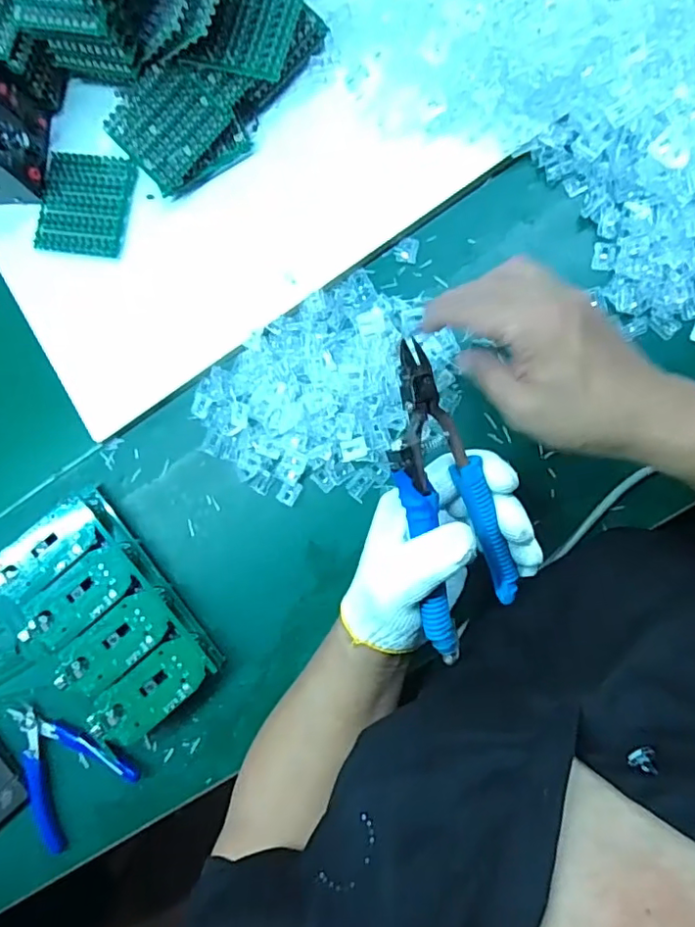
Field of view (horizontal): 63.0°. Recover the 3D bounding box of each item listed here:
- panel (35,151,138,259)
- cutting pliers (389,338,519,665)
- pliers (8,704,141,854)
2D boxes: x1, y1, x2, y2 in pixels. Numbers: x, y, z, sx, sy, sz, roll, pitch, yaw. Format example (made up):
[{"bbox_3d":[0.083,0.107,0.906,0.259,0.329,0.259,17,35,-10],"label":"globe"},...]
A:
[{"bbox_3d":[-0.230,-0.226,0.496,0.083,0.006,0.087,10,90,7],"label":"panel"},{"bbox_3d":[0.059,0.028,0.350,0.081,0.020,0.189,-24,103,-28],"label":"cutting pliers"},{"bbox_3d":[-0.241,0.249,0.465,0.109,0.018,0.101,42,94,9],"label":"pliers"}]

